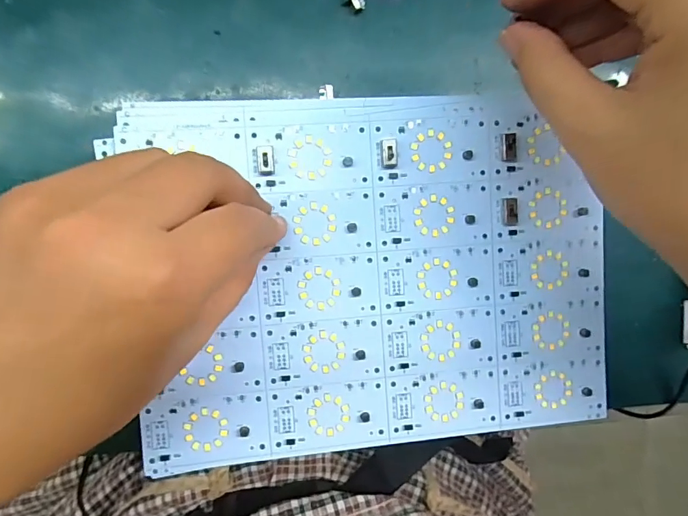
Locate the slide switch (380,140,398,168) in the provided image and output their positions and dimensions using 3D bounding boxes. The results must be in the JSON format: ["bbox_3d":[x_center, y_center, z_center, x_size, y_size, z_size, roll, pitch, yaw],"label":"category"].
[{"bbox_3d":[0.022,-0.051,0.219,0.008,0.005,0.014,-6,95,-7],"label":"slide switch"}]

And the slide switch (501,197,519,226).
[{"bbox_3d":[0.084,-0.023,0.227,0.008,0.004,0.014,-7,95,-7],"label":"slide switch"}]

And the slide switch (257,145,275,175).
[{"bbox_3d":[-0.037,-0.047,0.214,0.008,0.004,0.014,-3,94,-7],"label":"slide switch"}]

